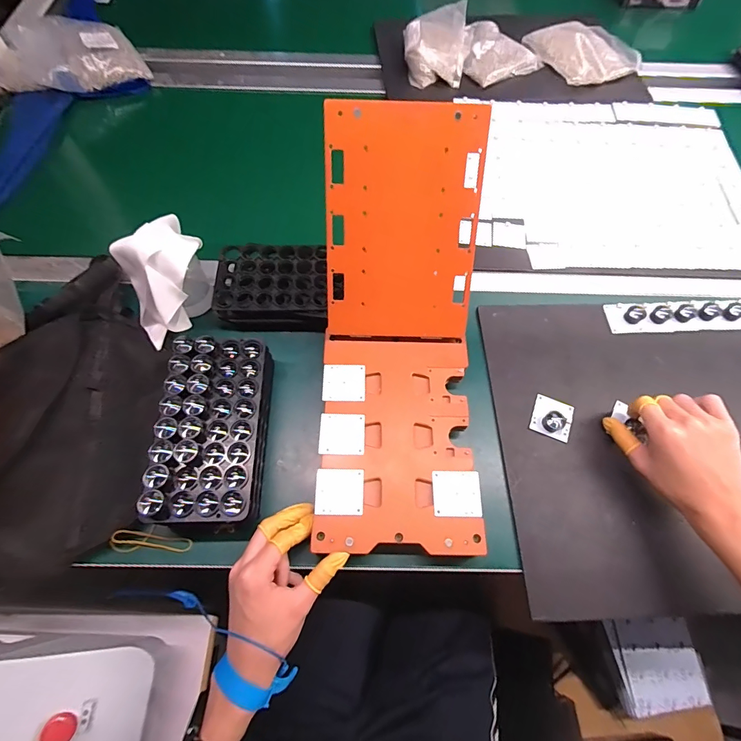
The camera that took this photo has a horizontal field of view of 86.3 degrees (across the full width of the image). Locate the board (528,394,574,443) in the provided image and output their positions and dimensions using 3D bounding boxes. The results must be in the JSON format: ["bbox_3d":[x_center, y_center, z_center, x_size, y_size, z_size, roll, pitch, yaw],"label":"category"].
[{"bbox_3d":[0.216,0.054,0.465,0.045,0.018,0.047,22,67,9],"label":"board"}]

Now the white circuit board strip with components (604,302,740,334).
[{"bbox_3d":[0.476,-0.073,0.528,0.317,0.011,0.042,-1,65,-1],"label":"white circuit board strip with components"}]

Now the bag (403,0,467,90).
[{"bbox_3d":[0.120,-0.613,0.741,0.116,0.047,0.171,6,65,2],"label":"bag"}]

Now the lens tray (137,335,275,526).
[{"bbox_3d":[-0.165,0.062,0.428,0.099,0.078,0.193,-1,65,-2],"label":"lens tray"}]

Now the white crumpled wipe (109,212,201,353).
[{"bbox_3d":[-0.242,-0.105,0.467,0.111,0.100,0.091,-30,69,-14],"label":"white crumpled wipe"}]

